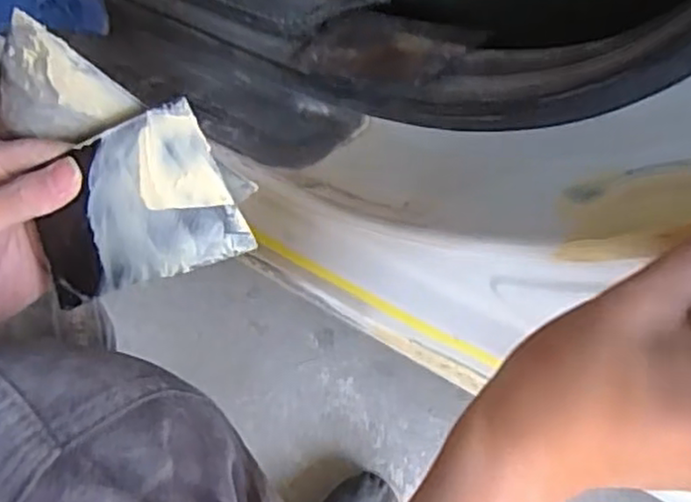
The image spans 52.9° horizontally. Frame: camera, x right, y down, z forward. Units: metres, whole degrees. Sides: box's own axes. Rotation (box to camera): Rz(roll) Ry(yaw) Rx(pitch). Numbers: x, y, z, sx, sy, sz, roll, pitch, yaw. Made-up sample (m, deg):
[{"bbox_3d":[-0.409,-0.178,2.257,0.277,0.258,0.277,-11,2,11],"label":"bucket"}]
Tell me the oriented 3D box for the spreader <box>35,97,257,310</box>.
[{"bbox_3d":[-0.110,-0.019,0.341,0.121,0.074,0.006,-16,15,25],"label":"spreader"}]

